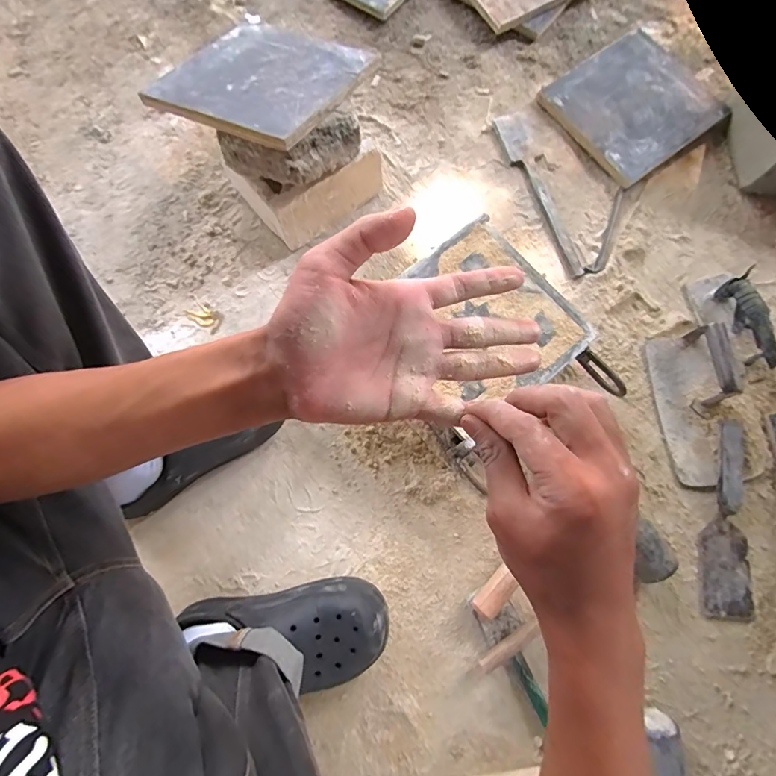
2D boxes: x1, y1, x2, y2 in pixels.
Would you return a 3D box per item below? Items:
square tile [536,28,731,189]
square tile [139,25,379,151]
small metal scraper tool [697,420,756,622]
[{"bbox_3d":[0.441,-0.511,0.787,0.254,0.030,0.237,-36,79,-9],"label":"square tile"},{"bbox_3d":[-0.178,-0.452,0.630,0.245,0.016,0.257,23,63,12],"label":"square tile"},{"bbox_3d":[0.482,0.184,0.606,0.070,0.044,0.265,7,76,1],"label":"small metal scraper tool"}]

